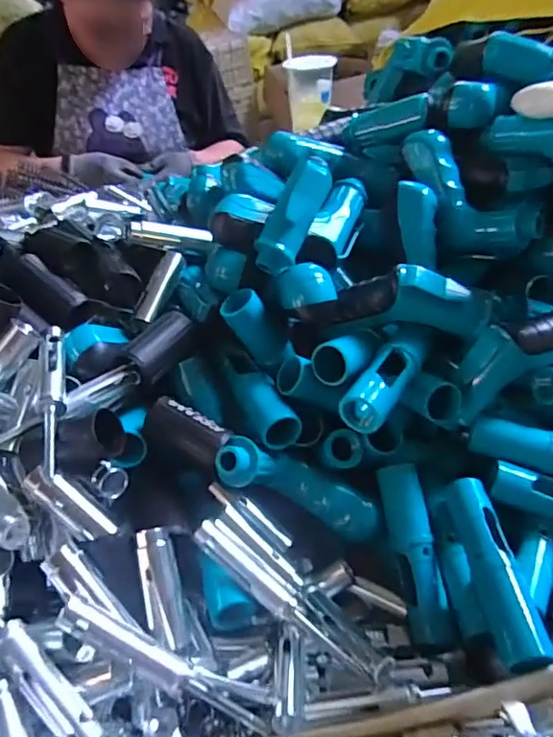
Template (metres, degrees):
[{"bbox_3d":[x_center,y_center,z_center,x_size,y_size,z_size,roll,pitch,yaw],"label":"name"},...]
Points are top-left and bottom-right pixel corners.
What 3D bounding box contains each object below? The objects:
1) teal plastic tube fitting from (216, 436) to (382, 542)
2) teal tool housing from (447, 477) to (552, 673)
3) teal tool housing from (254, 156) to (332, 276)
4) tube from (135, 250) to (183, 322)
[{"bbox_3d":[0.014,0.087,0.382,0.127,0.034,0.039,29,35,-21],"label":"teal plastic tube fitting"},{"bbox_3d":[0.141,0.126,0.342,0.028,0.025,0.117,-5,40,0],"label":"teal tool housing"},{"bbox_3d":[0.013,-0.112,0.392,0.023,0.031,0.088,30,93,35],"label":"teal tool housing"},{"bbox_3d":[-0.098,-0.069,0.446,0.015,0.011,0.069,13,67,21],"label":"tube"}]

